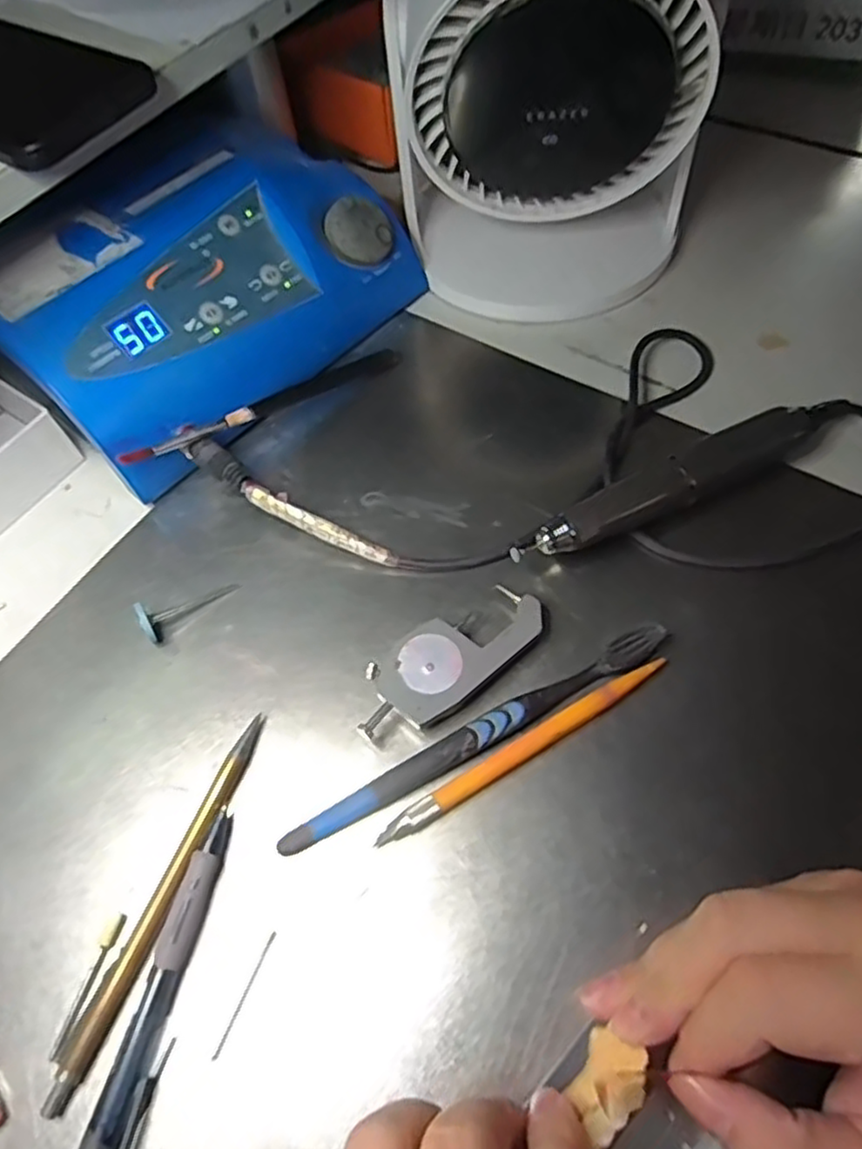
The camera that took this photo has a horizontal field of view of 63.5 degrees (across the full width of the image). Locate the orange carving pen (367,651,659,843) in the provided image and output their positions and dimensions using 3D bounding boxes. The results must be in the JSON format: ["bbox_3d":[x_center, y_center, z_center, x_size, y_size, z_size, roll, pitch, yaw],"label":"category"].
[{"bbox_3d":[0.040,0.071,0.287,0.137,0.005,0.009,-29,62,-13],"label":"orange carving pen"}]

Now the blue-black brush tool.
[{"bbox_3d":[0.021,0.066,0.289,0.177,0.011,0.013,-26,61,-11],"label":"blue-black brush tool"}]

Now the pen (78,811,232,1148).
[{"bbox_3d":[-0.098,0.156,0.248,0.016,0.011,0.134,10,61,10],"label":"pen"}]

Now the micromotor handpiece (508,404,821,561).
[{"bbox_3d":[0.115,-0.042,0.338,0.166,0.023,0.030,-26,61,-11],"label":"micromotor handpiece"}]

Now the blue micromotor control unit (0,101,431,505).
[{"bbox_3d":[-0.132,-0.168,0.401,0.172,0.081,0.224,40,69,23],"label":"blue micromotor control unit"}]

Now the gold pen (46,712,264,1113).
[{"bbox_3d":[-0.102,0.122,0.269,0.012,0.008,0.144,17,62,14],"label":"gold pen"}]

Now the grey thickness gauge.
[{"bbox_3d":[0.009,0.038,0.304,0.094,0.014,0.034,-32,62,-14],"label":"grey thickness gauge"}]

